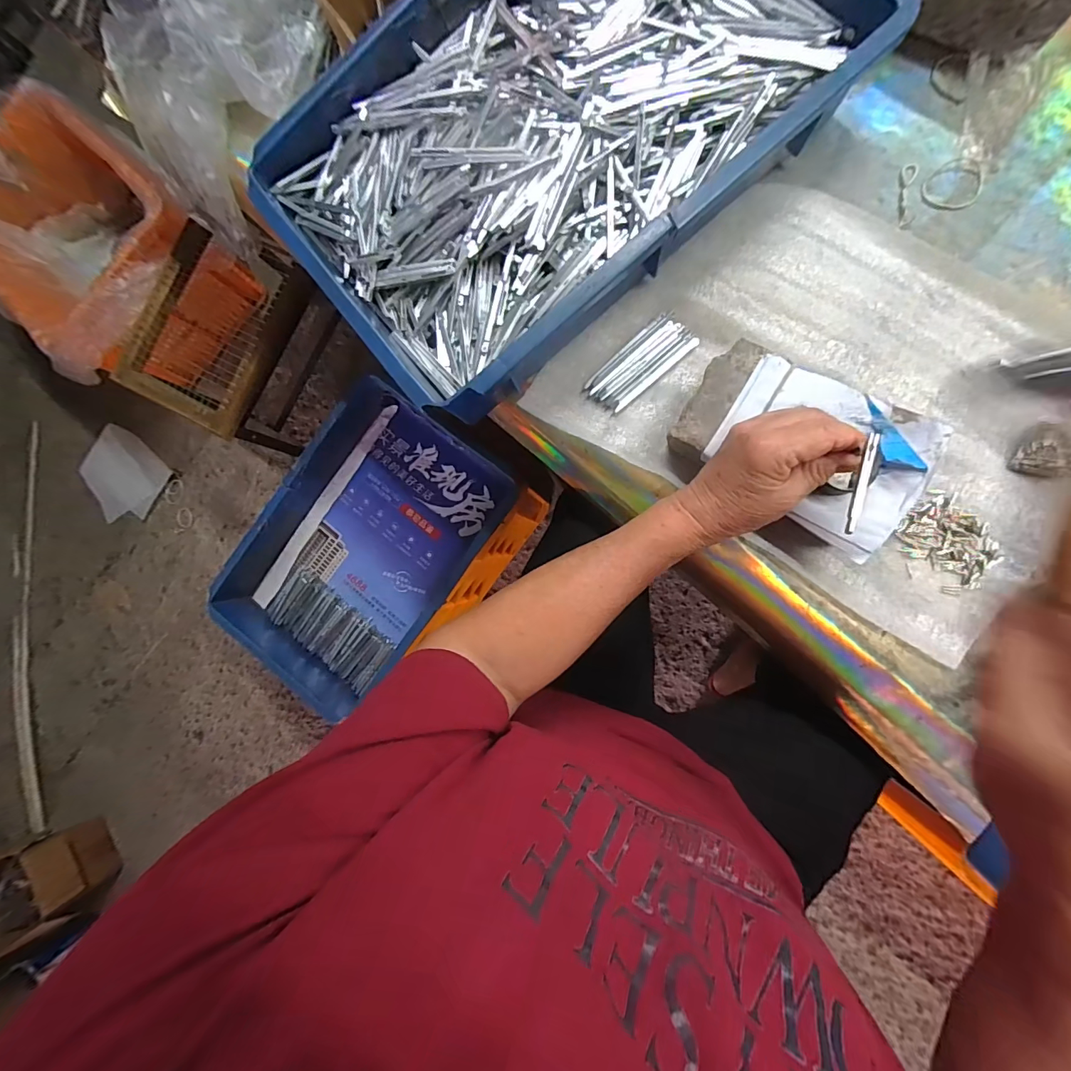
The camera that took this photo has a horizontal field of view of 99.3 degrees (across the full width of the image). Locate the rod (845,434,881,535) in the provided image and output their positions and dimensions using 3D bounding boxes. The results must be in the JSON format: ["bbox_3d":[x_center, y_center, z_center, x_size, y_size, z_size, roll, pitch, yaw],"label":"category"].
[{"bbox_3d":[0.189,-0.030,0.263,0.005,0.006,0.058,14,95,10],"label":"rod"}]

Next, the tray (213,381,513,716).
[{"bbox_3d":[-0.258,0.029,0.690,0.284,0.086,0.451,35,92,9],"label":"tray"}]

